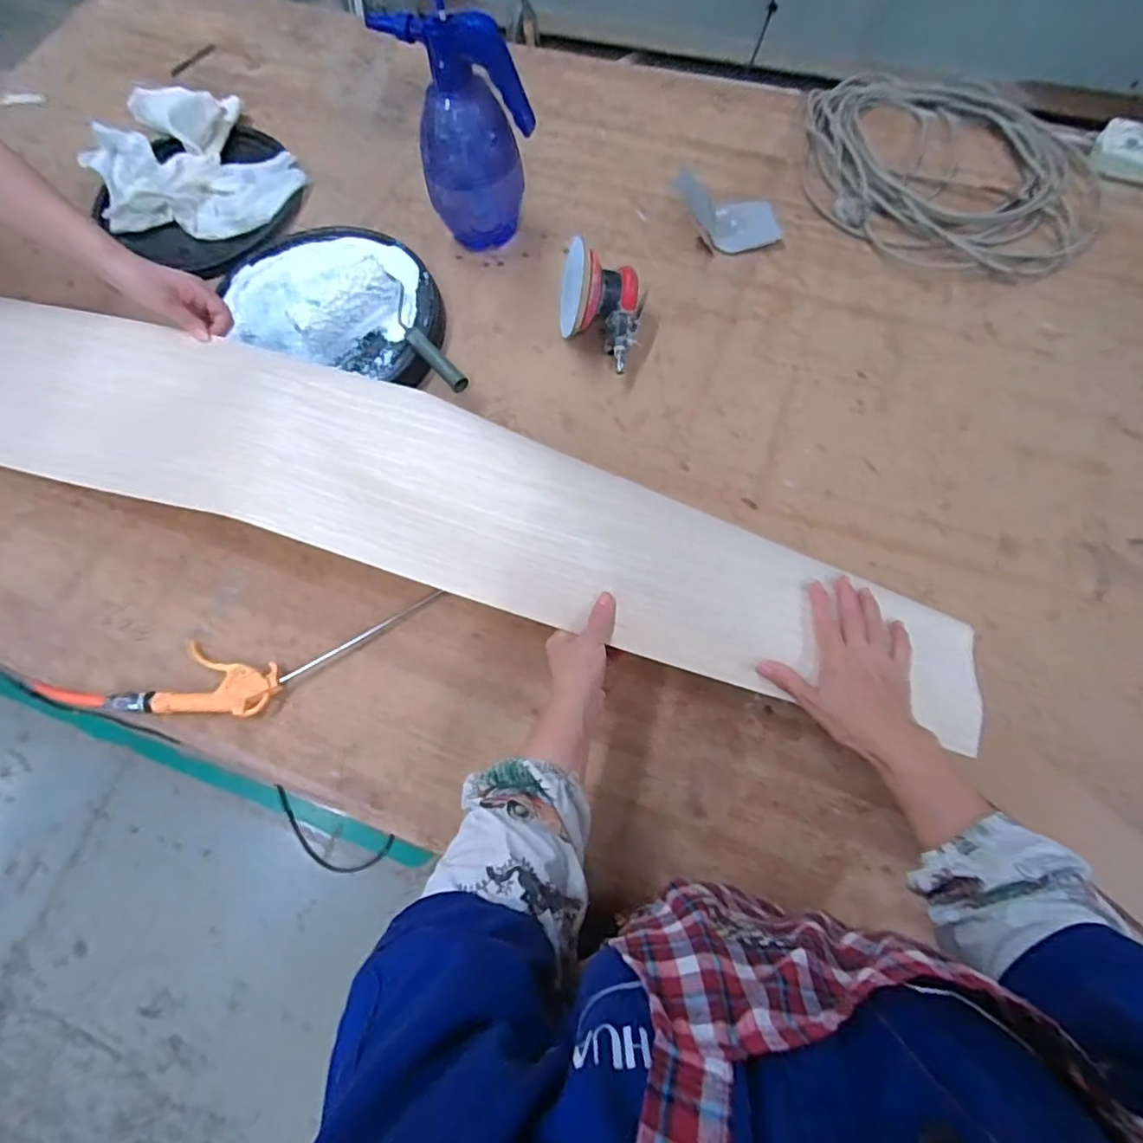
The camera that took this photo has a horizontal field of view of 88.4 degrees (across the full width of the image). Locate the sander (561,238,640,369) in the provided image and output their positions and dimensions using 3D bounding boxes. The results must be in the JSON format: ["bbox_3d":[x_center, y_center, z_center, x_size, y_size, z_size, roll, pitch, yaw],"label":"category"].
[{"bbox_3d":[0.030,-0.327,0.727,0.109,0.096,0.134,10,70,7],"label":"sander"}]

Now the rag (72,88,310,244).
[{"bbox_3d":[-0.565,-0.600,0.866,0.274,0.084,0.252,-33,71,-9],"label":"rag"}]

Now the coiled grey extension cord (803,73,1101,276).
[{"bbox_3d":[0.537,-0.587,0.855,0.423,0.034,0.349,30,73,13],"label":"coiled grey extension cord"}]

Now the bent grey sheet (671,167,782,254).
[{"bbox_3d":[0.214,-0.493,0.809,0.148,0.046,0.090,7,70,5],"label":"bent grey sheet"}]

